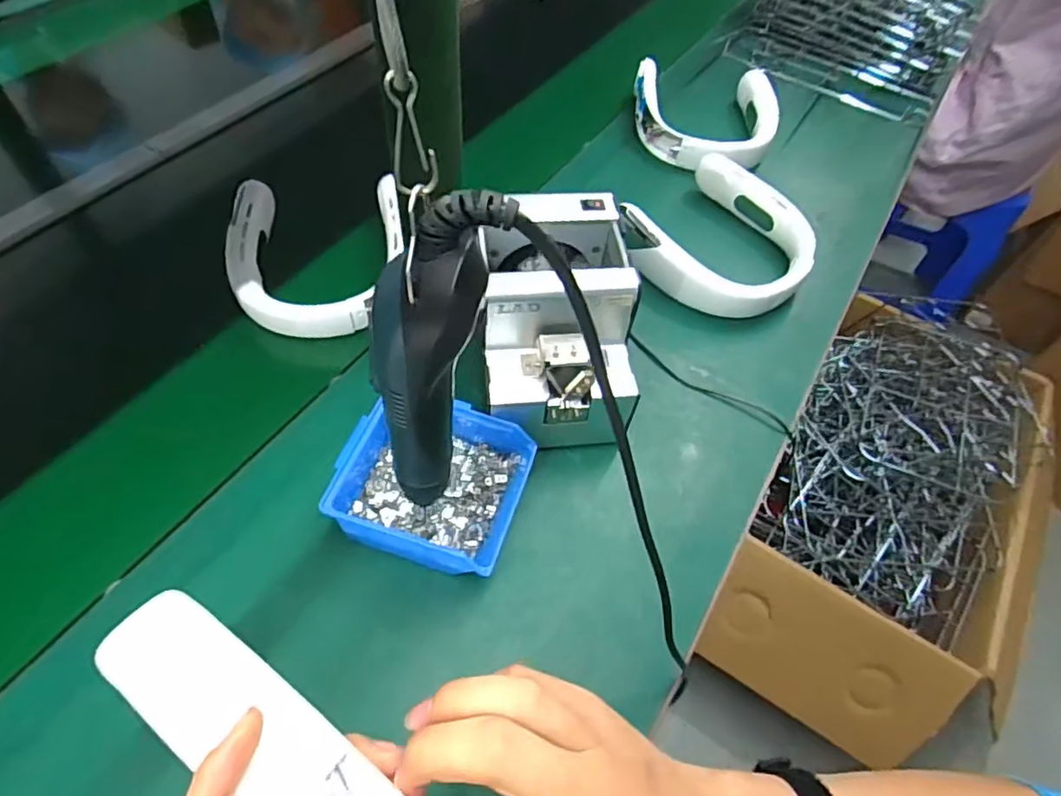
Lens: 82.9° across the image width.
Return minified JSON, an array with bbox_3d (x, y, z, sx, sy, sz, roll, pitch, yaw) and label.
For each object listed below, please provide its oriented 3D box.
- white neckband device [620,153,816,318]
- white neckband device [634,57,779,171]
[{"bbox_3d":[0.216,-0.177,0.694,0.207,0.056,0.193,3,55,-4],"label":"white neckband device"},{"bbox_3d":[0.249,-0.392,0.847,0.193,0.062,0.222,3,51,-5],"label":"white neckband device"}]

